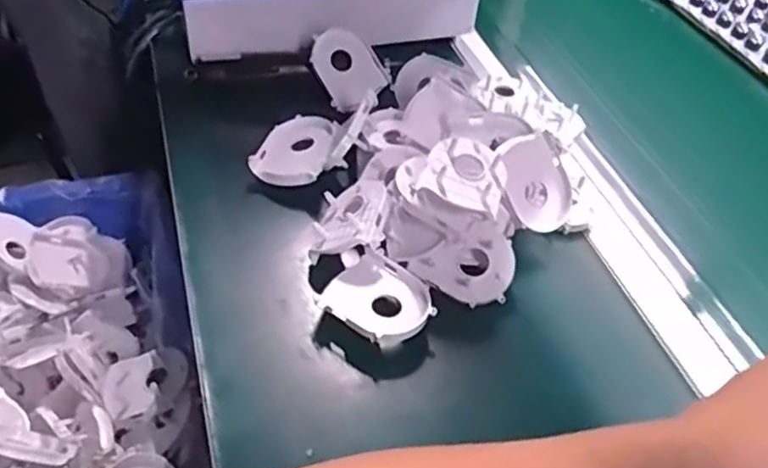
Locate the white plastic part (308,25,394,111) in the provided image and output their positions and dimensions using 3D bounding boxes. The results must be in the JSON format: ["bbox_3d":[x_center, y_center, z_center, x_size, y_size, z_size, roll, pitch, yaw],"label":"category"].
[{"bbox_3d":[-0.039,-0.174,0.706,0.063,0.081,0.013,-33,25,8],"label":"white plastic part"}]

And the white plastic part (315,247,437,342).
[{"bbox_3d":[-0.004,0.051,0.527,0.083,0.018,0.068,32,51,23],"label":"white plastic part"}]

